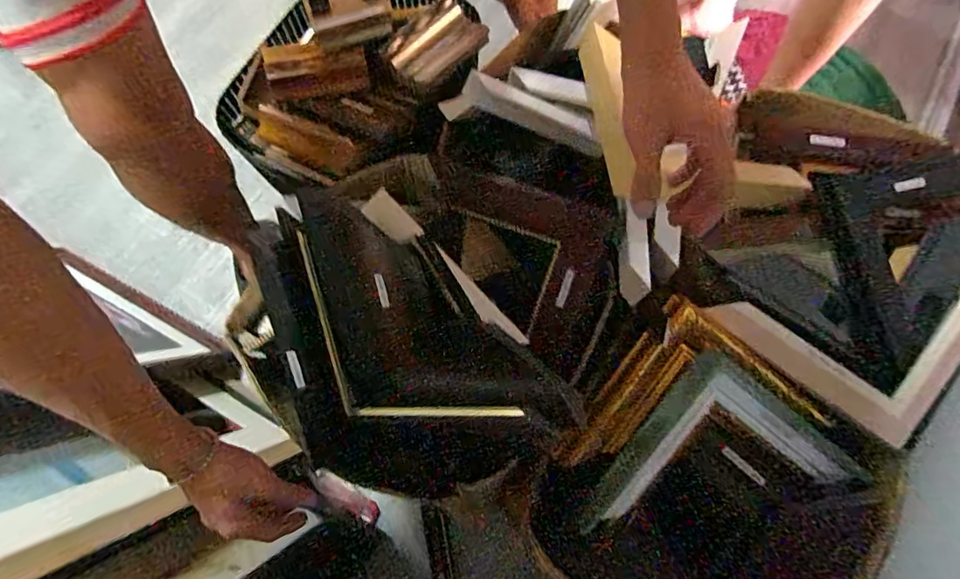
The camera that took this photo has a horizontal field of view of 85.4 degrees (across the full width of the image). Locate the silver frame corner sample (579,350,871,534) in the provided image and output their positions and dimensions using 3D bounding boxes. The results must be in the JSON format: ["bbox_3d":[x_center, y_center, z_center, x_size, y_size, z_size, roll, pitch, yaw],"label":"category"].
[{"bbox_3d":[0.206,0.134,0.485,0.245,0.015,0.134,-14,92,2],"label":"silver frame corner sample"}]

